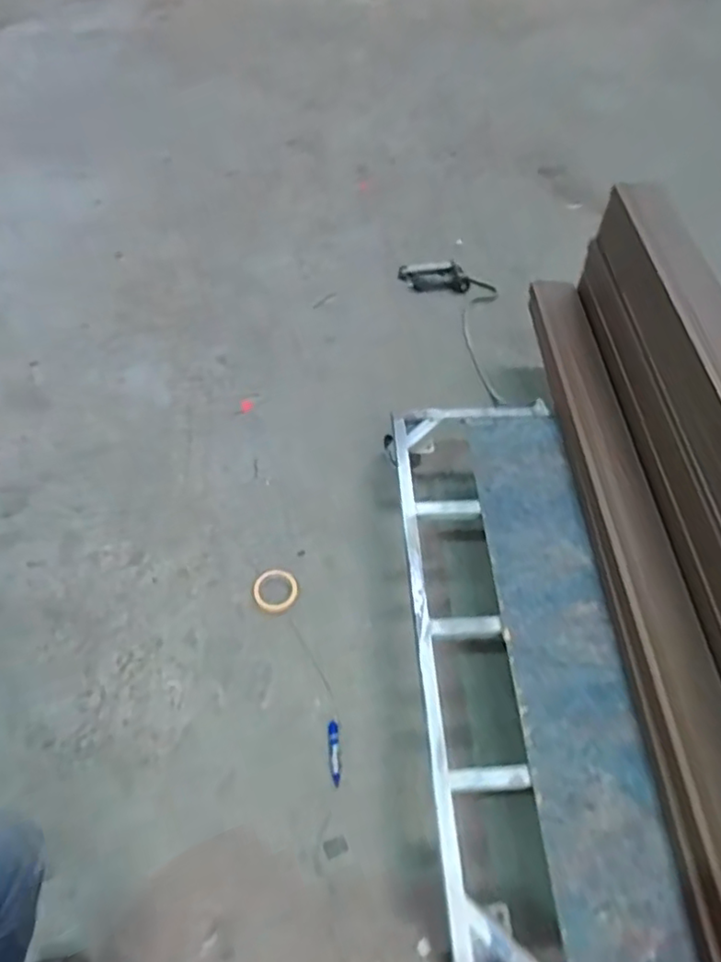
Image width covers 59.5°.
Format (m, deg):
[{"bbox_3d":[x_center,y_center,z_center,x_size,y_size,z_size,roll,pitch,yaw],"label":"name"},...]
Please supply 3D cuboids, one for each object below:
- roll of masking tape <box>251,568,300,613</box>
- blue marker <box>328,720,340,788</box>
[{"bbox_3d":[-0.207,0.268,1.542,0.110,0.014,0.112,0,57,-1],"label":"roll of masking tape"},{"bbox_3d":[-0.055,0.571,1.322,0.020,0.021,0.123,-3,53,-5],"label":"blue marker"}]

